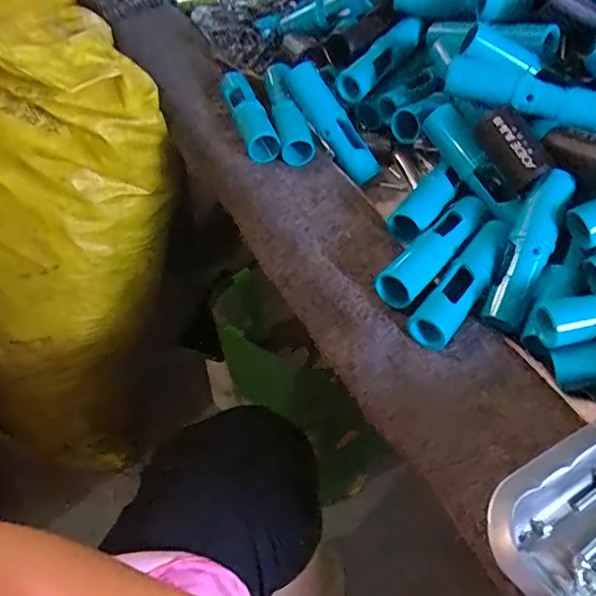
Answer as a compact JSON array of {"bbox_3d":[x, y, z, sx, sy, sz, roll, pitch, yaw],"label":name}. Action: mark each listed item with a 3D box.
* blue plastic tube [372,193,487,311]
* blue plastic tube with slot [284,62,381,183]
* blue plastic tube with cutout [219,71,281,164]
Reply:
[{"bbox_3d":[0.102,-0.034,0.419,0.028,0.027,0.116,34,58,24],"label":"blue plastic tube"},{"bbox_3d":[0.032,-0.158,0.508,0.033,0.029,0.120,-36,90,-26],"label":"blue plastic tube with slot"},{"bbox_3d":[-0.048,-0.172,0.533,0.033,0.031,0.113,-15,52,-13],"label":"blue plastic tube with cutout"}]

